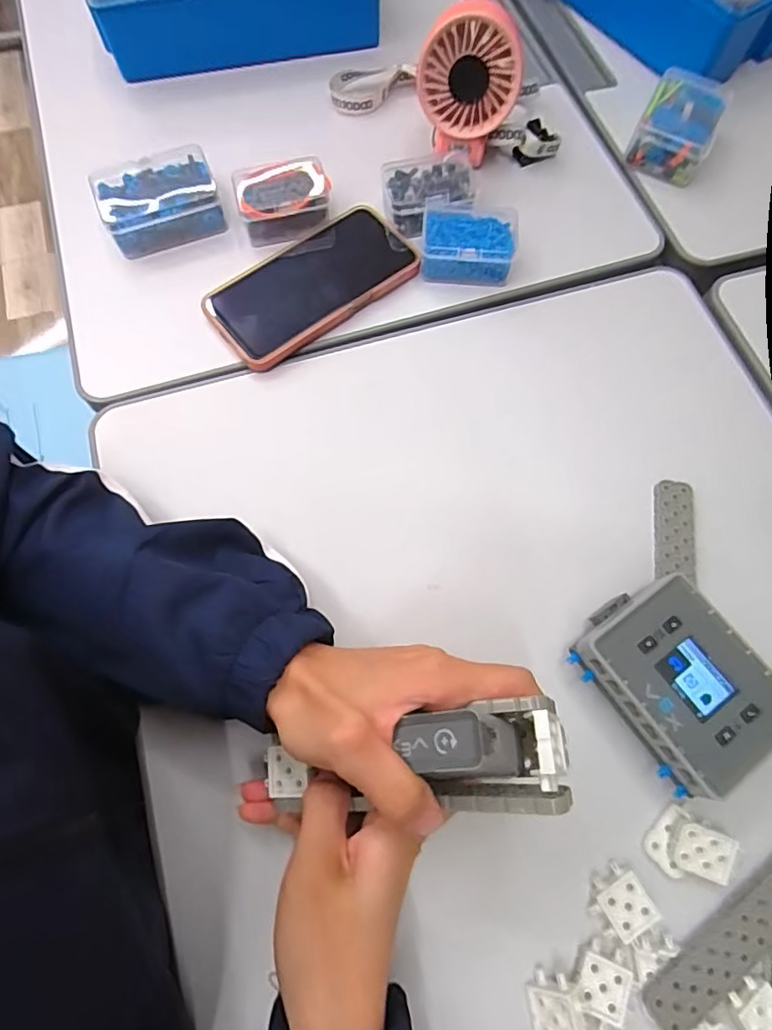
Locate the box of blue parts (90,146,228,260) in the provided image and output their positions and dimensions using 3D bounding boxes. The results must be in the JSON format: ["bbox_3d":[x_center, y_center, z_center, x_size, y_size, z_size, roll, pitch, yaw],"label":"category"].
[{"bbox_3d":[-0.186,-0.260,0.448,0.093,0.035,0.066,-24,72,-9],"label":"box of blue parts"}]

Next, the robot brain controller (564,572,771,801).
[{"bbox_3d":[0.167,0.096,0.315,0.077,0.043,0.104,-33,74,-12],"label":"robot brain controller"}]

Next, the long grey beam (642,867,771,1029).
[{"bbox_3d":[0.200,0.219,0.288,0.148,0.007,0.028,-32,74,-11],"label":"long grey beam"}]

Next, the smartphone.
[{"bbox_3d":[-0.060,-0.190,0.435,0.169,0.016,0.093,-35,74,-12],"label":"smartphone"}]

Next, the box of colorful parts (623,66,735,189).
[{"bbox_3d":[0.264,-0.353,0.484,0.064,0.036,0.106,25,72,8],"label":"box of colorful parts"}]

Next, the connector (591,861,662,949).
[{"bbox_3d":[0.129,0.212,0.290,0.030,0.009,0.033,-34,74,-12],"label":"connector"}]

